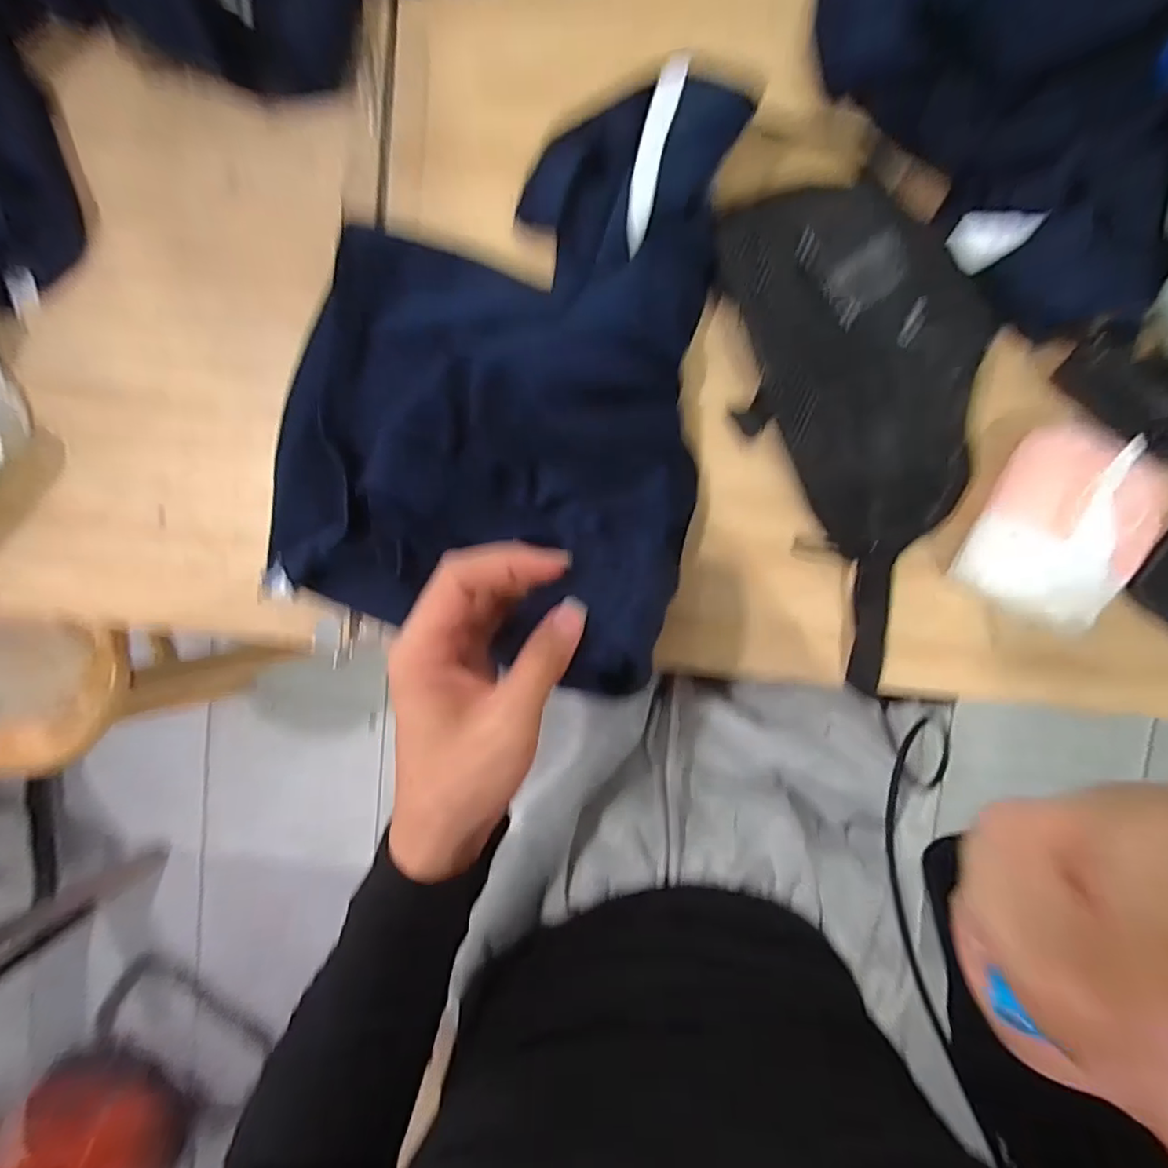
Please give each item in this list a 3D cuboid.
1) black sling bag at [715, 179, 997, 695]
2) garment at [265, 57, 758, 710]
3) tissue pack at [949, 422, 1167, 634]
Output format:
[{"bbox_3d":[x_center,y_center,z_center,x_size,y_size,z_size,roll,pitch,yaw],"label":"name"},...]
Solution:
[{"bbox_3d":[0.200,-0.101,0.402,0.151,0.065,0.343,-18,93,5],"label":"black sling bag"},{"bbox_3d":[-0.072,-0.150,0.405,0.296,0.081,0.369,8,95,3],"label":"garment"},{"bbox_3d":[0.329,-0.039,0.405,0.103,0.052,0.132,25,96,2],"label":"tissue pack"}]

